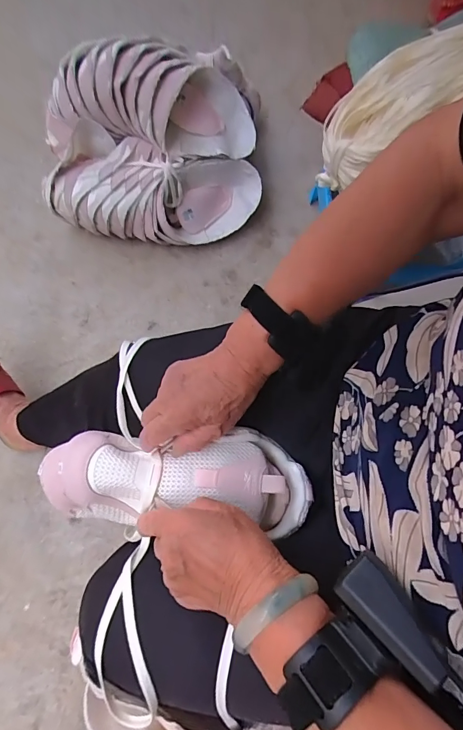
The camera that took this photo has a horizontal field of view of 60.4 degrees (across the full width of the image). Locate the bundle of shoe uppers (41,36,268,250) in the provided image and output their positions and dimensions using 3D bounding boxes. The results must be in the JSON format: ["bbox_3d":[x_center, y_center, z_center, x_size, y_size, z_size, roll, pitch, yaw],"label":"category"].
[{"bbox_3d":[-0.151,-0.459,0.823,0.469,0.259,0.357,-11,70,-2],"label":"bundle of shoe uppers"}]

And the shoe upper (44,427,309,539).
[{"bbox_3d":[-0.057,0.107,0.378,0.256,0.055,0.087,3,70,0],"label":"shoe upper"}]

